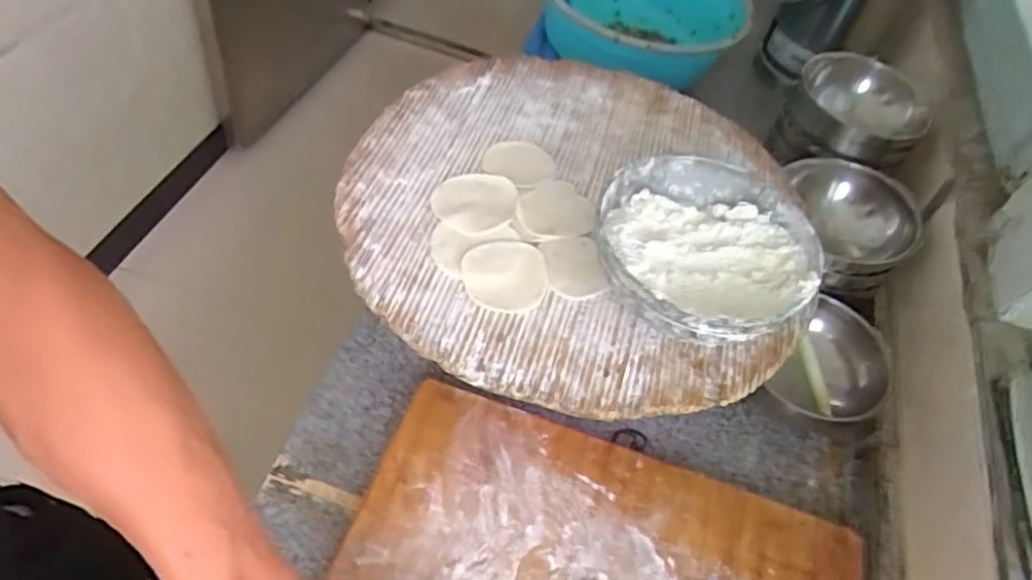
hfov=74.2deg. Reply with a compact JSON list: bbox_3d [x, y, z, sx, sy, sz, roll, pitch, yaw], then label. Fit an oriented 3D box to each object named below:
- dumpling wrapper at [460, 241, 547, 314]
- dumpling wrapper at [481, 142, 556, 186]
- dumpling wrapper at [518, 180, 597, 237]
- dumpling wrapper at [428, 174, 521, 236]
[{"bbox_3d":[-0.009,-0.011,0.555,0.068,0.008,0.072,3,52,-9],"label":"dumpling wrapper"},{"bbox_3d":[0.003,-0.121,0.652,0.068,0.005,0.060,9,47,-4],"label":"dumpling wrapper"},{"bbox_3d":[0.038,-0.073,0.604,0.065,0.007,0.072,13,45,2],"label":"dumpling wrapper"},{"bbox_3d":[-0.034,-0.078,0.600,0.074,0.005,0.070,2,52,-3],"label":"dumpling wrapper"}]

